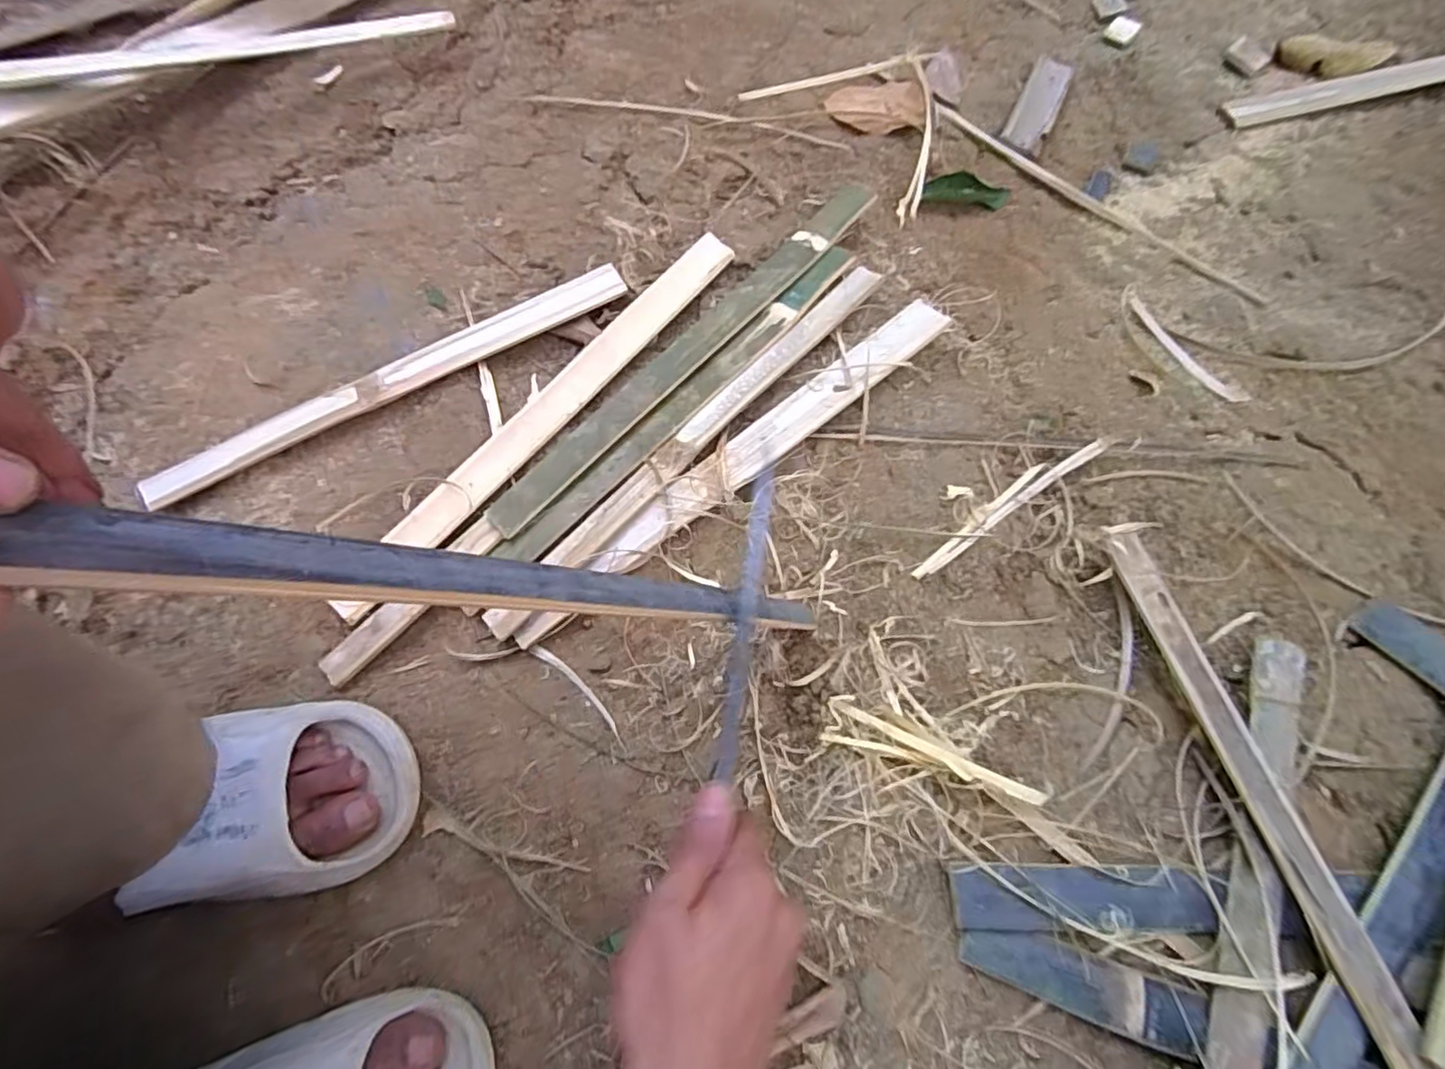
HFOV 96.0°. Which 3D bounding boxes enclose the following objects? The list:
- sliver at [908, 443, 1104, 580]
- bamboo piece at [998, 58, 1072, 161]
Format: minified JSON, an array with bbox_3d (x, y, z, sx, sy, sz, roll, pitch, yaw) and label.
[{"bbox_3d":[0.205,-0.022,0.471,0.172,0.008,0.018,-34,72,-6],"label":"sliver"},{"bbox_3d":[0.288,-0.390,0.596,0.036,0.017,0.118,25,74,9],"label":"bamboo piece"}]

